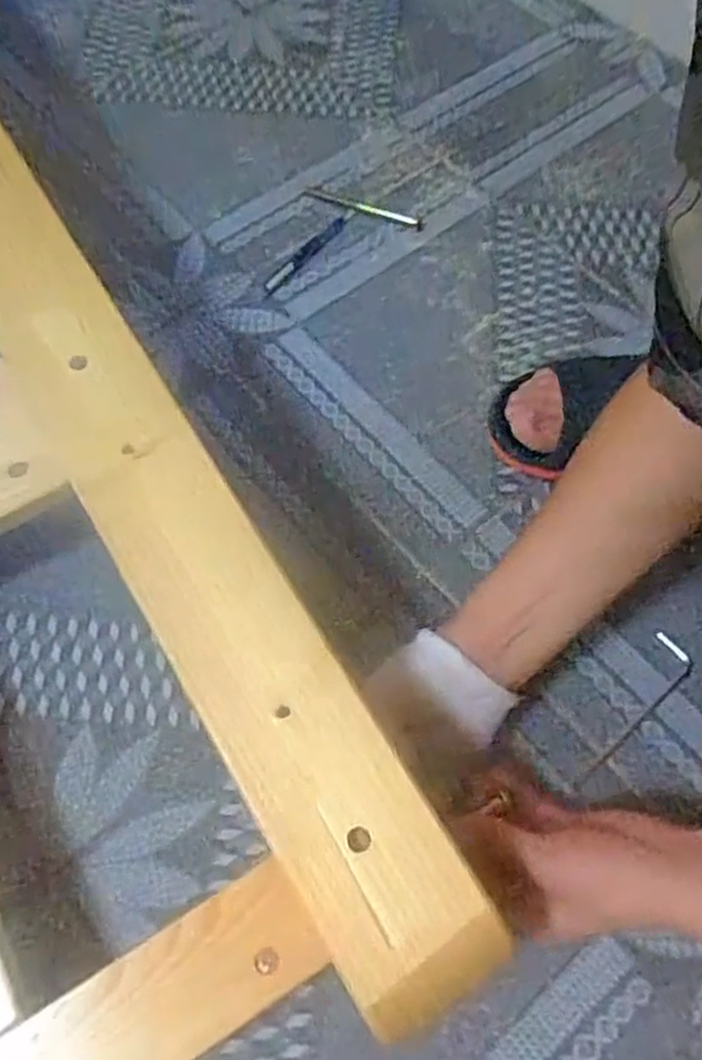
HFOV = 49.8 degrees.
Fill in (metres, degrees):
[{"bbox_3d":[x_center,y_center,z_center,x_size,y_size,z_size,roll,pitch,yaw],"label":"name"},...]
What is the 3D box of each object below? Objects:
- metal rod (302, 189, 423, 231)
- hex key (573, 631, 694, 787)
[{"bbox_3d":[0.011,-0.298,0.698,0.116,0.004,0.014,20,65,7],"label":"metal rod"},{"bbox_3d":[0.180,0.119,0.495,0.031,0.004,0.119,42,75,17],"label":"hex key"}]

